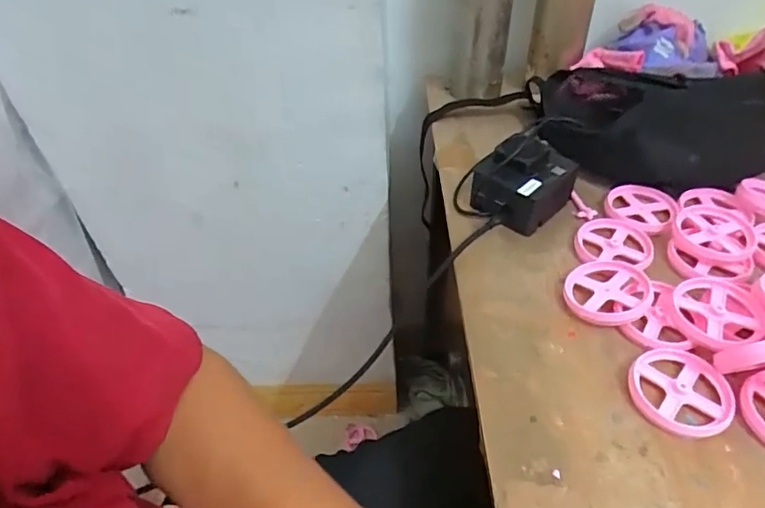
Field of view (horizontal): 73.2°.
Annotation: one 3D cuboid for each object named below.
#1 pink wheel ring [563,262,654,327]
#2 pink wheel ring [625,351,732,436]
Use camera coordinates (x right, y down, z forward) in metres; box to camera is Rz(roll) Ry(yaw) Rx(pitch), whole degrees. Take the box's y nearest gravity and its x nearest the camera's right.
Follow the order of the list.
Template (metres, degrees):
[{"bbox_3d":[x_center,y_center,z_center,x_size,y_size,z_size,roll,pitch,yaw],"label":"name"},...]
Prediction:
[{"bbox_3d":[0.179,0.028,0.408,0.062,0.019,0.066,-2,44,2],"label":"pink wheel ring"},{"bbox_3d":[0.202,0.093,0.351,0.063,0.010,0.062,-2,44,2],"label":"pink wheel ring"}]

